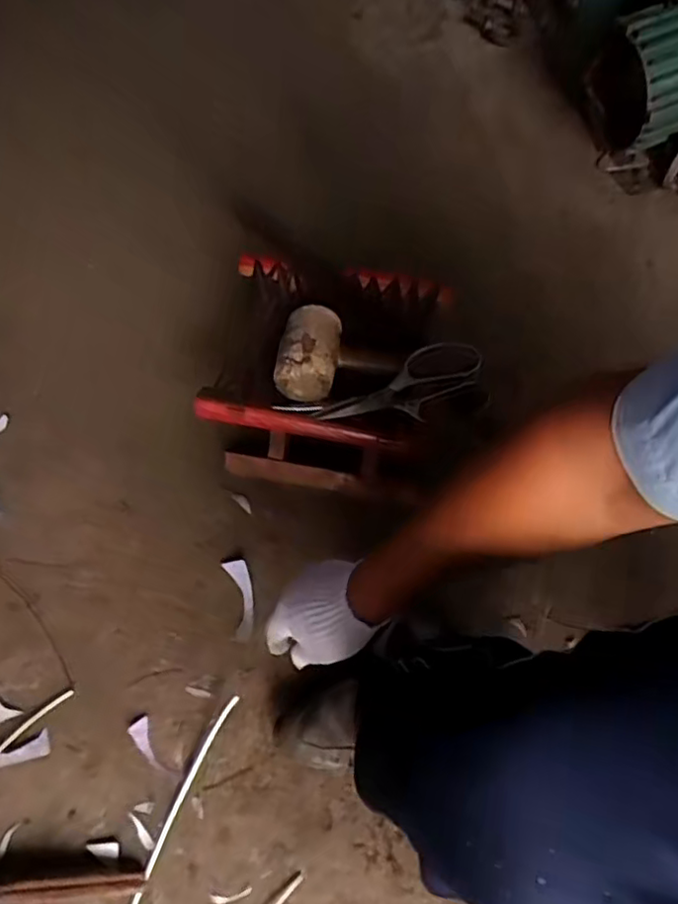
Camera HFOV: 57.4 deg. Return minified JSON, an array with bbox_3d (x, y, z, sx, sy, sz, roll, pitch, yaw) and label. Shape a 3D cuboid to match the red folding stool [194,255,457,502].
[{"bbox_3d":[-0.017,-0.095,0.804,0.255,0.216,0.245,12,69,7],"label":"red folding stool"}]

